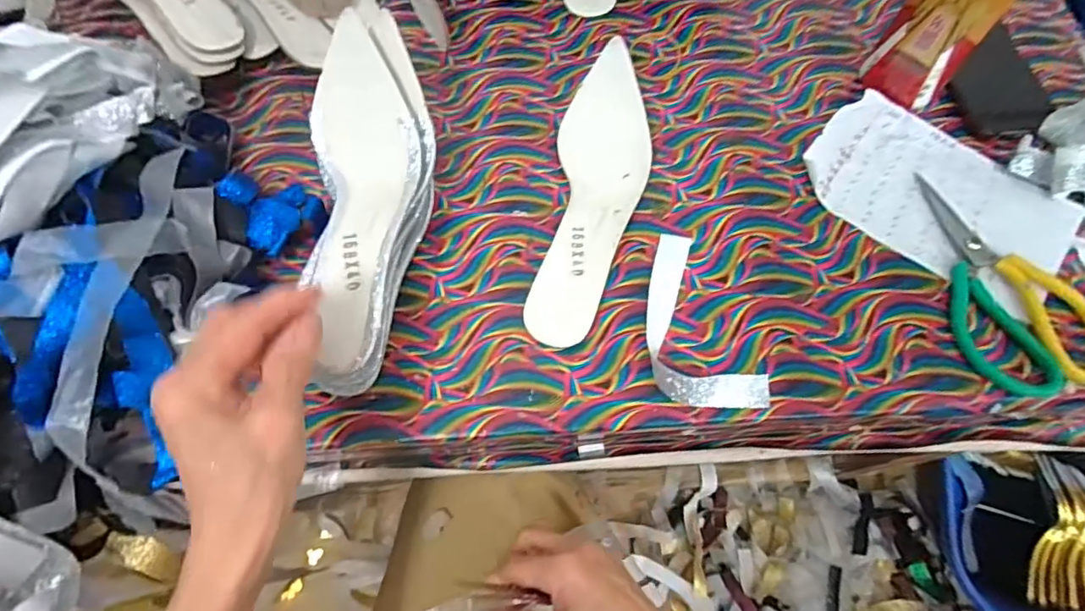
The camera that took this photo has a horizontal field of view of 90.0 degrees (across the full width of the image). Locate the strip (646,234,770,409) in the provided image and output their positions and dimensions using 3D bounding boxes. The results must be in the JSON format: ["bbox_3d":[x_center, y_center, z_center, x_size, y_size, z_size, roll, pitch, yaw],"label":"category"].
[{"bbox_3d":[0.105,0.014,0.403,0.072,0.011,0.145,-18,67,-8],"label":"strip"}]

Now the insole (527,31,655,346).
[{"bbox_3d":[0.043,-0.092,0.430,0.074,0.051,0.244,9,66,4],"label":"insole"}]

